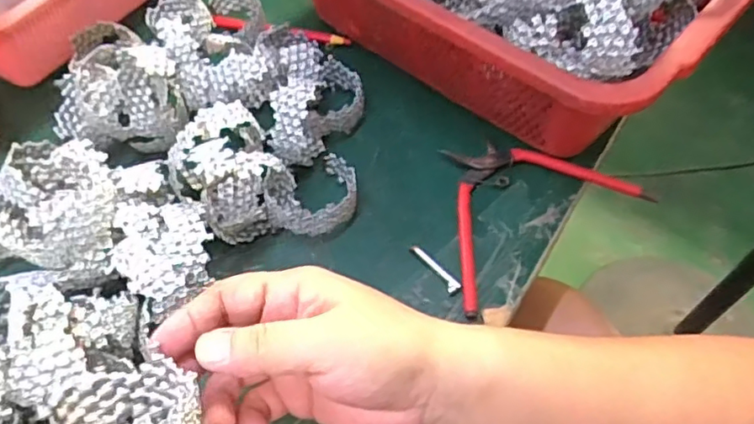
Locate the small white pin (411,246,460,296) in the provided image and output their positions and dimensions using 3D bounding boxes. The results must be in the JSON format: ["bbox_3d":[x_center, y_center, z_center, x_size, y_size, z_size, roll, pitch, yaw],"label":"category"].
[{"bbox_3d":[0.038,0.036,0.379,0.008,0.004,0.041,-32,62,-20],"label":"small white pin"}]

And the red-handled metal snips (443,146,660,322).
[{"bbox_3d":[0.100,-0.011,0.414,0.166,0.010,0.110,-27,60,-17],"label":"red-handled metal snips"}]

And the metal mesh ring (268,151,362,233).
[{"bbox_3d":[-0.043,-0.012,0.400,0.059,0.031,0.057,0,56,0],"label":"metal mesh ring"}]

